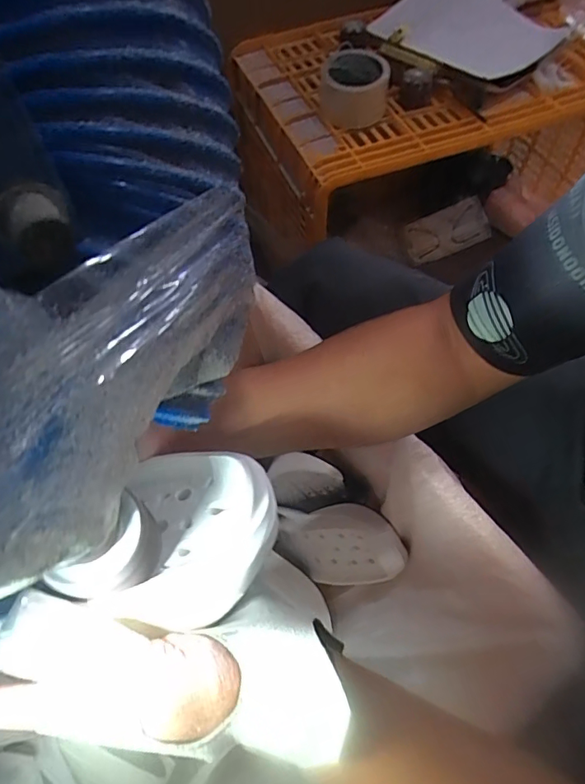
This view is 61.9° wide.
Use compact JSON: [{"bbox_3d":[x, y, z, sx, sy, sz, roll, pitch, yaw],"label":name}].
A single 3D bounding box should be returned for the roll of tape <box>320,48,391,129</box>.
[{"bbox_3d":[0.090,-0.443,0.708,0.094,0.060,0.114,5,59,6],"label":"roll of tape"}]

